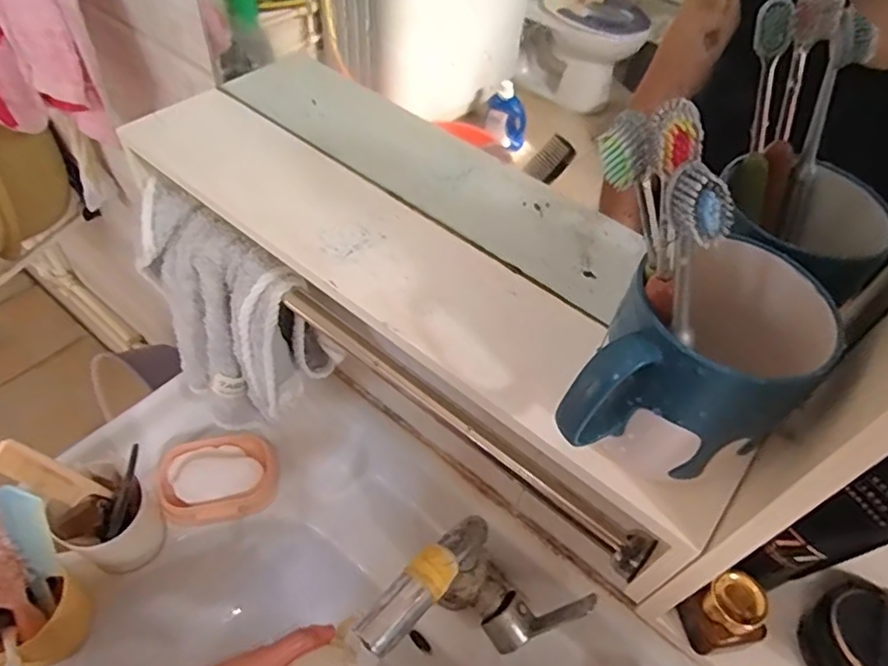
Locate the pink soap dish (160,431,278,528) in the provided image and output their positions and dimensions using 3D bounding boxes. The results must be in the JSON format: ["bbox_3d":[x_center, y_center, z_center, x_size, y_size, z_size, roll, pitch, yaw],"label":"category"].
[{"bbox_3d":[-0.255,0.162,0.678,0.125,0.028,0.099,-10,53,-14],"label":"pink soap dish"}]

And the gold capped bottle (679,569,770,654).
[{"bbox_3d":[0.157,0.156,0.332,0.032,0.043,0.033,-8,52,-12],"label":"gold capped bottle"}]

